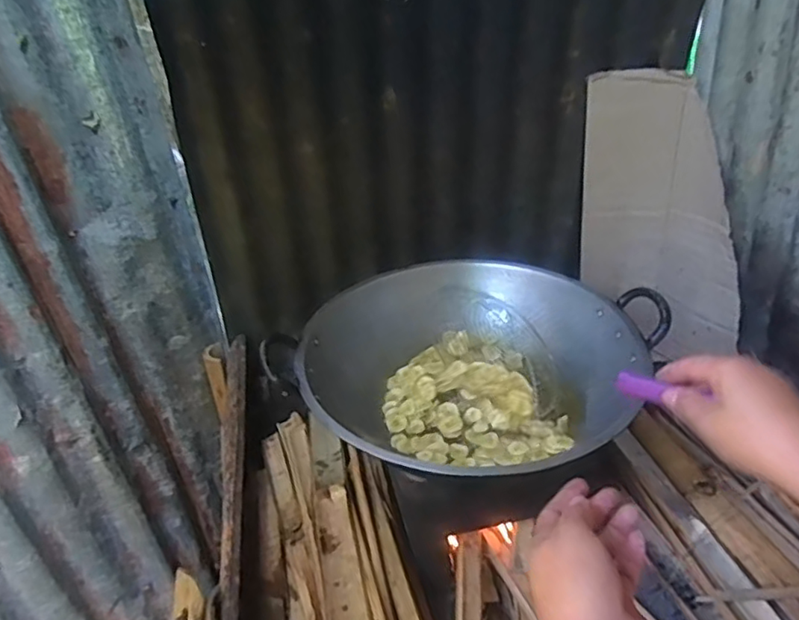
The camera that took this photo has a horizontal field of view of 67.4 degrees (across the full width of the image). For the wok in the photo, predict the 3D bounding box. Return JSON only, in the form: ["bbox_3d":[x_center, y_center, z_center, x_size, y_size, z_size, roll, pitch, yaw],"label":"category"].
[{"bbox_3d":[0.071,0.064,0.757,0.385,0.099,0.321,-25,37,-25],"label":"wok"}]

